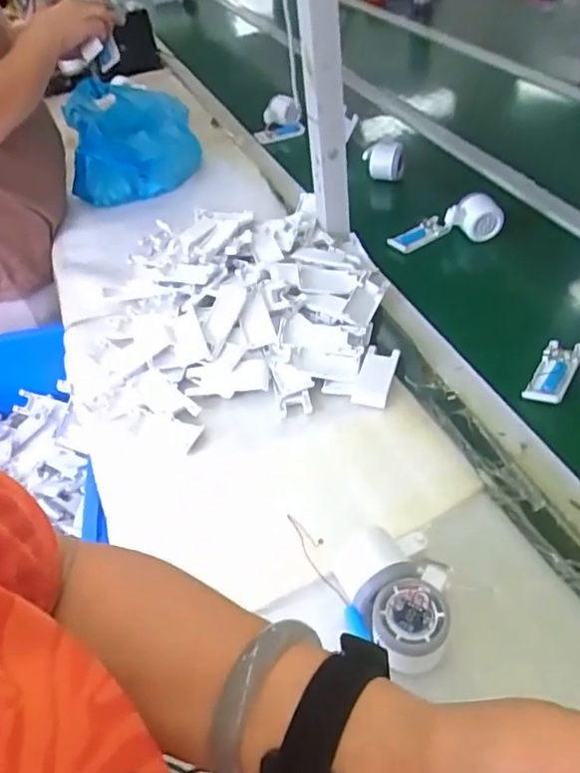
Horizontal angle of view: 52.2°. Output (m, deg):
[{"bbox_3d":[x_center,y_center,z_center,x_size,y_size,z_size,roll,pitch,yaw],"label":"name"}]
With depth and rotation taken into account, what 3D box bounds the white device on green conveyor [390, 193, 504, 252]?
[{"bbox_3d":[0.254,-0.257,0.962,0.171,0.067,0.066,-12,41,23],"label":"white device on green conveyor"}]

